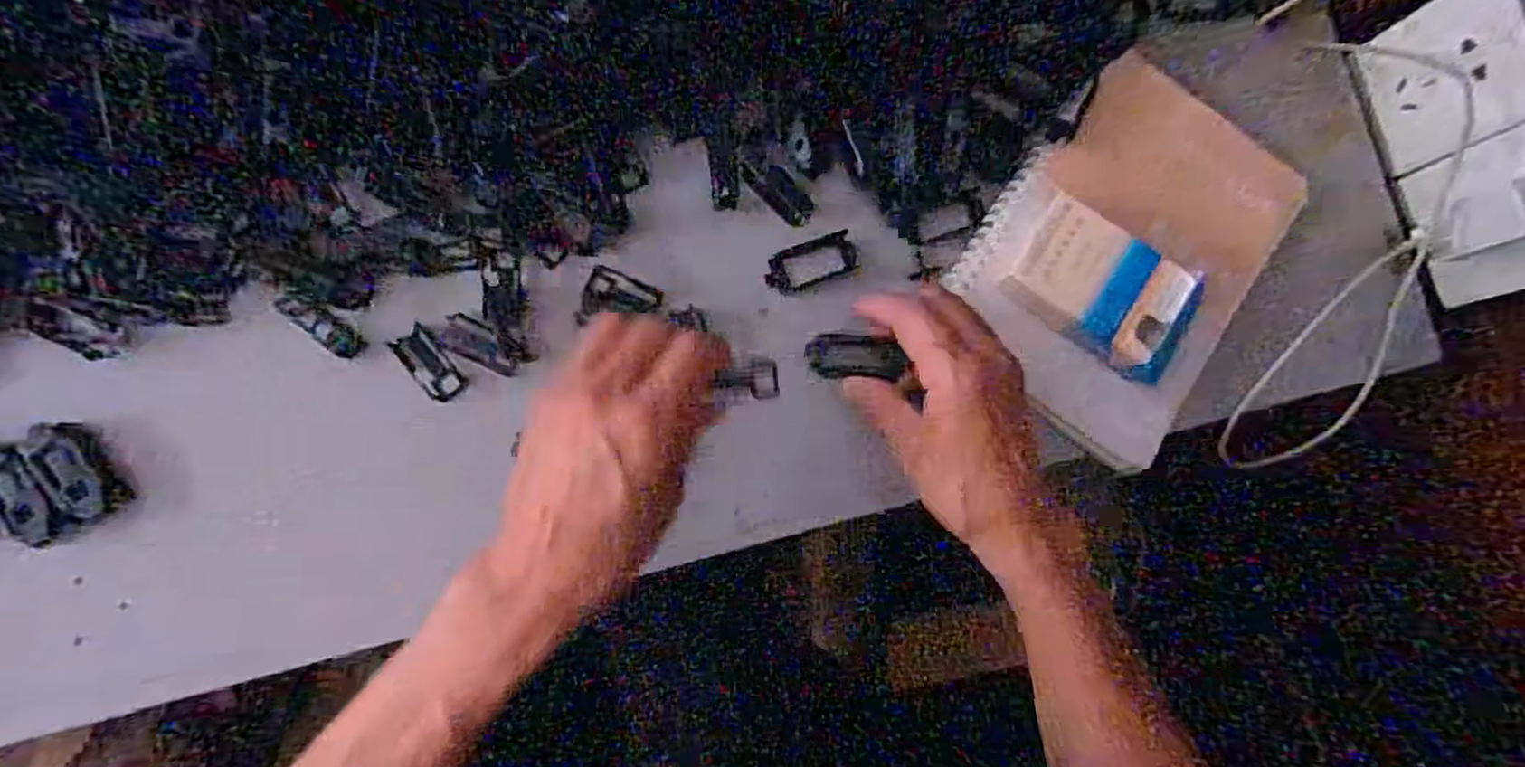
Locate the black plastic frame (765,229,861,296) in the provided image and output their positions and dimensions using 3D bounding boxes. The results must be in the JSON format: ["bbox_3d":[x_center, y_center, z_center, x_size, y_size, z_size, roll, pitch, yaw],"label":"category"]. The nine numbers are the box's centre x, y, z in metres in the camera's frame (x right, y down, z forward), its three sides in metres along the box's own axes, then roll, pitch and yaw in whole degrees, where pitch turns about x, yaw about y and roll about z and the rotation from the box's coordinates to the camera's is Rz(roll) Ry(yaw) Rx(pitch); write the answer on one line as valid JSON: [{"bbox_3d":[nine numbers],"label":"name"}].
[{"bbox_3d":[0.026,-0.065,0.387,0.050,0.004,0.024,-18,86,-9],"label":"black plastic frame"}]

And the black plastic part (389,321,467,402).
[{"bbox_3d":[-0.167,-0.010,0.358,0.018,0.007,0.039,-37,89,-10],"label":"black plastic part"}]

